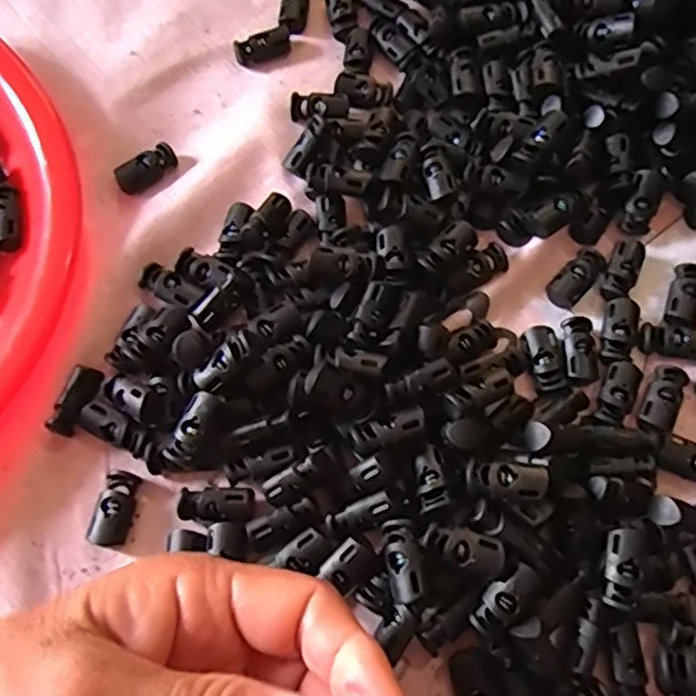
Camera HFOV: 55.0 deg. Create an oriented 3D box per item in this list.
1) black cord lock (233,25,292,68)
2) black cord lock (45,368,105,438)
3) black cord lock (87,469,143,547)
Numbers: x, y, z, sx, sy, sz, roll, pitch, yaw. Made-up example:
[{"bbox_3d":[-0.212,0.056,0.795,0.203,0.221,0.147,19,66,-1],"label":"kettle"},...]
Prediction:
[{"bbox_3d":[-0.040,-0.145,0.322,0.028,0.007,0.012,-24,71,-9],"label":"black cord lock"},{"bbox_3d":[-0.104,0.020,0.254,0.011,0.006,0.026,17,70,6],"label":"black cord lock"},{"bbox_3d":[-0.085,0.059,0.247,0.013,0.008,0.027,8,69,3],"label":"black cord lock"}]

